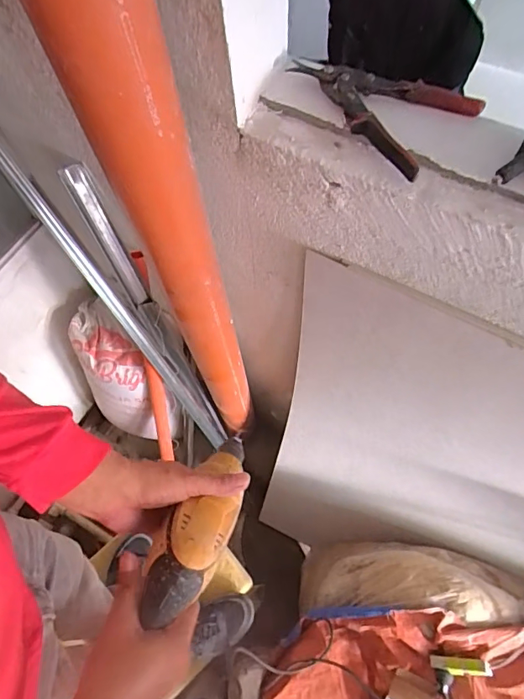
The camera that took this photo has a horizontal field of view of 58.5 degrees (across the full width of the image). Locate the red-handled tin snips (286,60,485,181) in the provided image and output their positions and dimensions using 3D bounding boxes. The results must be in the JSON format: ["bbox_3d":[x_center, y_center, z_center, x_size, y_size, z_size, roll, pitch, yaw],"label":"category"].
[{"bbox_3d":[0.130,-0.295,0.555,0.204,0.026,0.147,37,72,18],"label":"red-handled tin snips"}]

